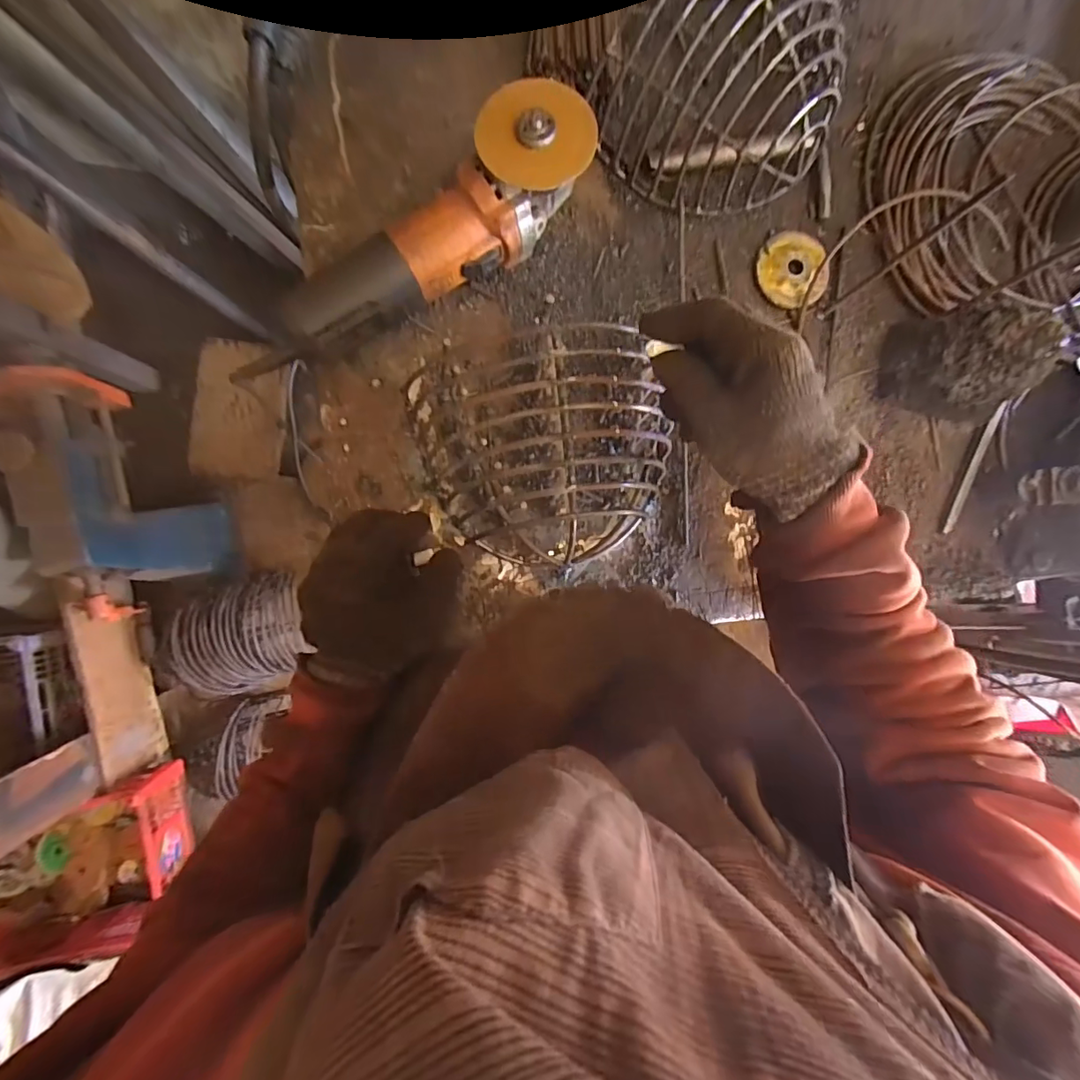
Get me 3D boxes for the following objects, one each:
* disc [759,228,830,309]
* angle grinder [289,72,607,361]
[{"bbox_3d":[0.254,-0.271,0.501,0.069,0.009,0.072,0,92,-6],"label":"disc"},{"bbox_3d":[-0.083,-0.244,0.422,0.287,0.099,0.076,-39,95,-3],"label":"angle grinder"}]

